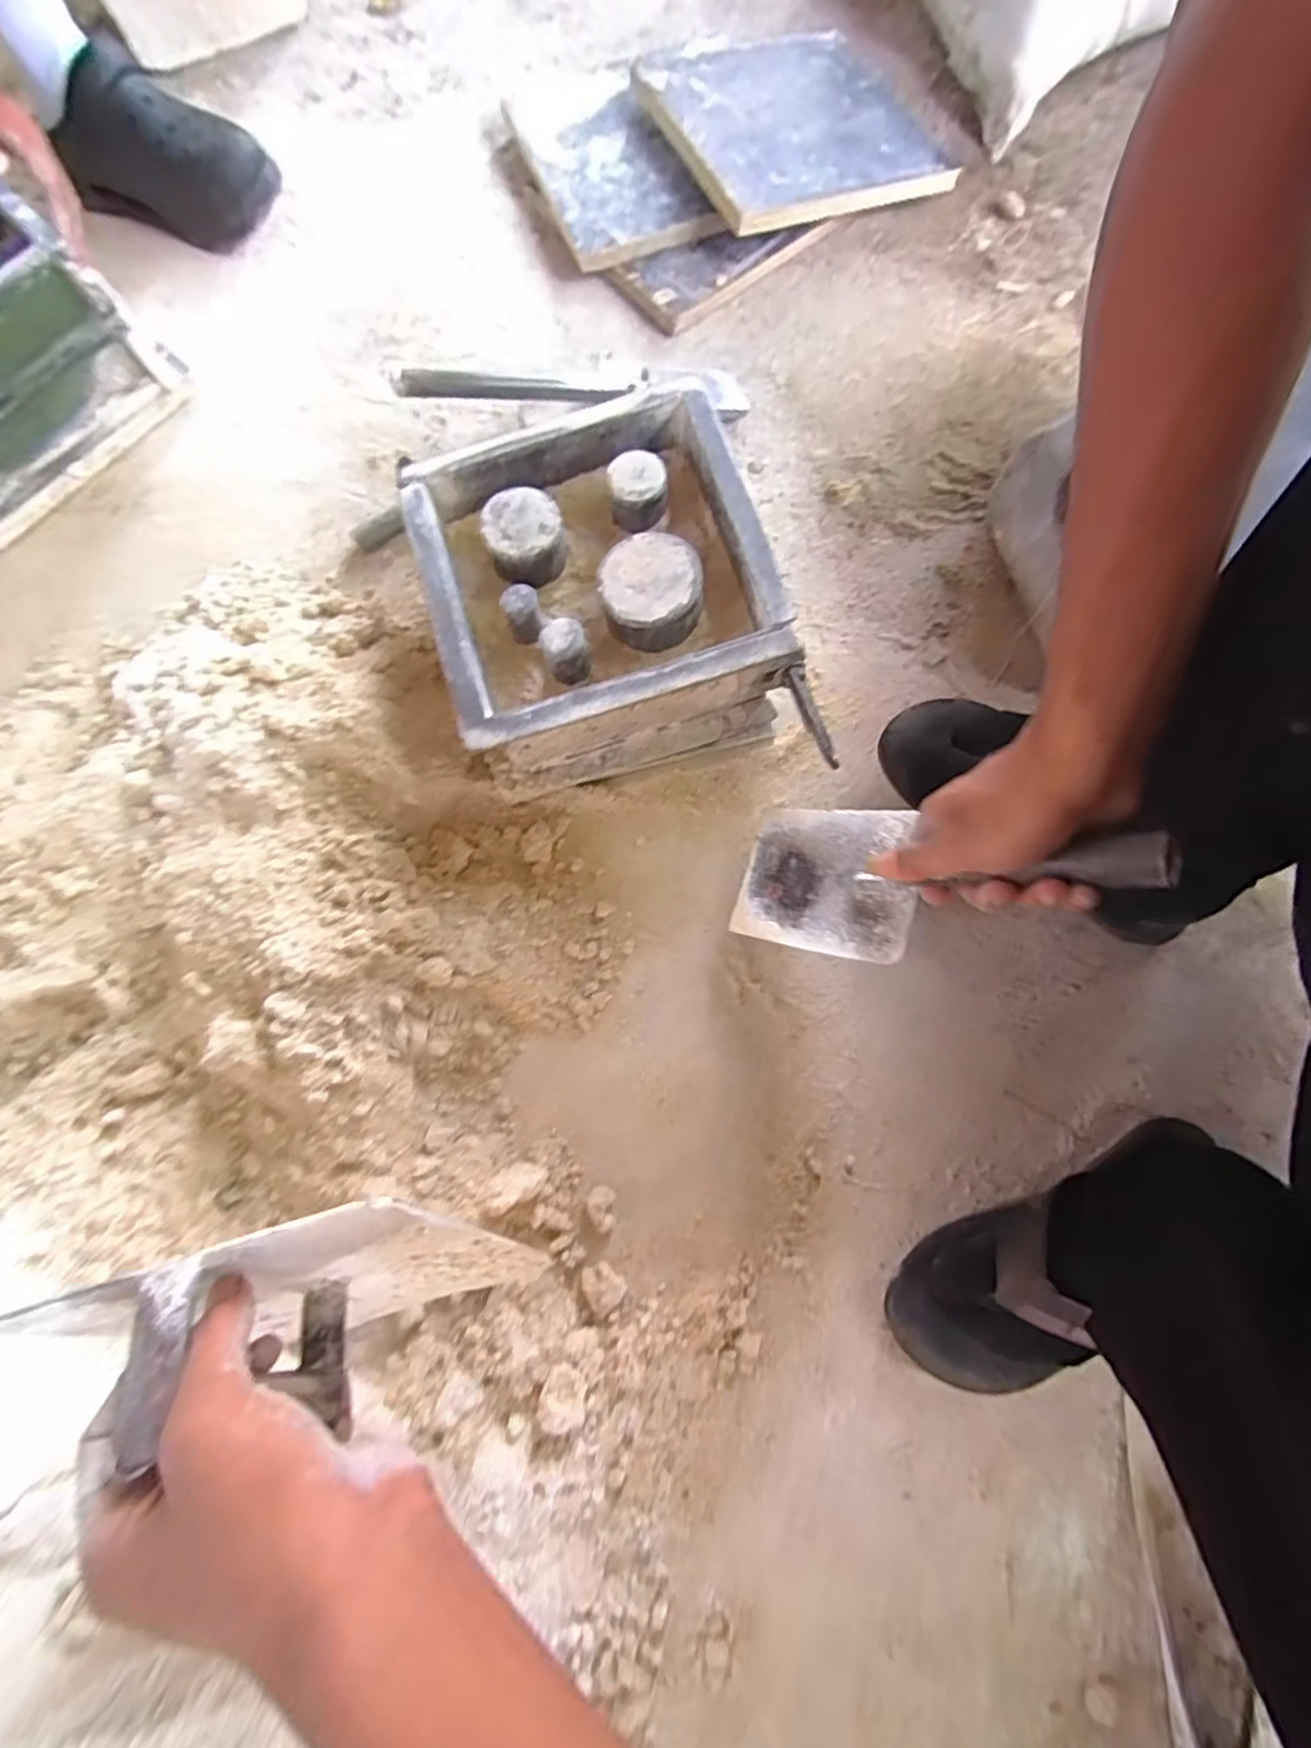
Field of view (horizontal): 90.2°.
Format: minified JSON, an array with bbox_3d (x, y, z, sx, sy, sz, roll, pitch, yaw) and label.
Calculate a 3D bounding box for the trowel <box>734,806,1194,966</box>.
[{"bbox_3d":[0.163,0.002,0.411,0.052,0.278,0.107,23,79,-27],"label":"trowel"}]

